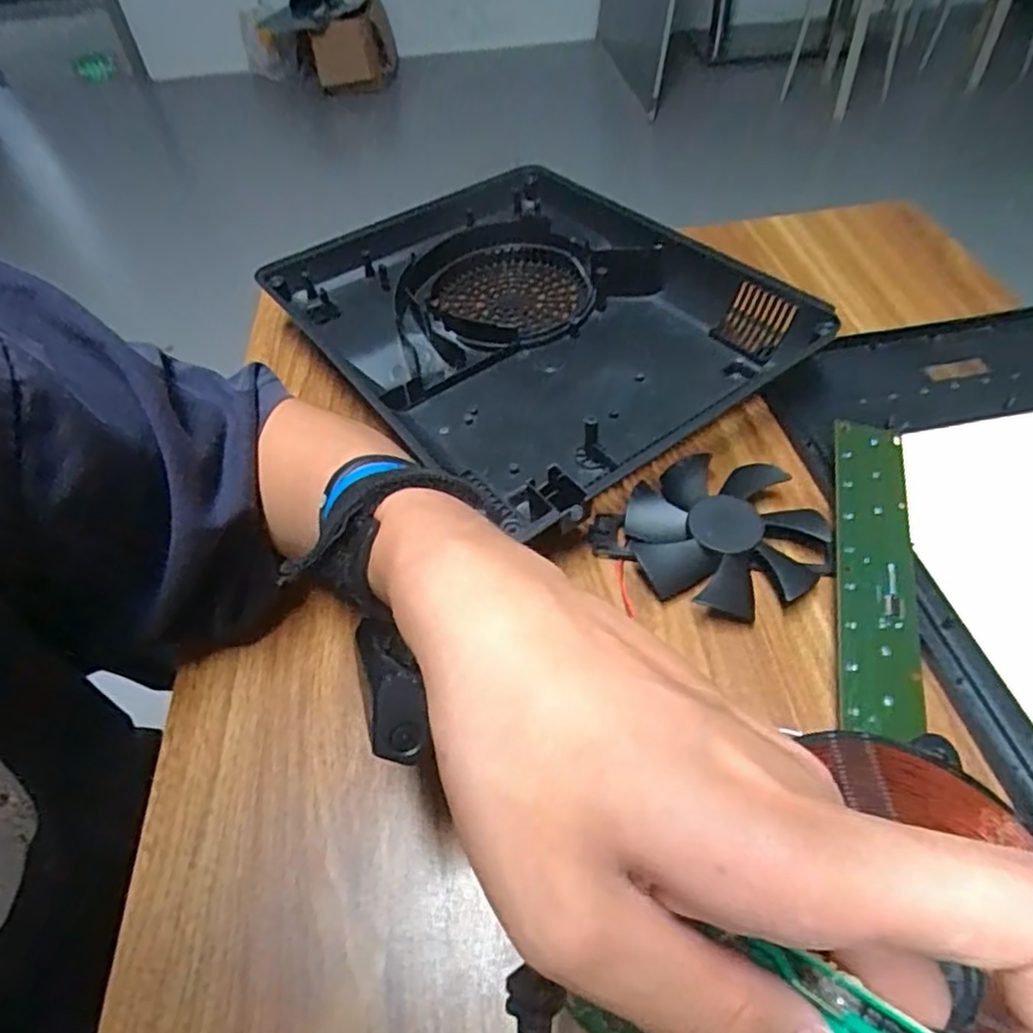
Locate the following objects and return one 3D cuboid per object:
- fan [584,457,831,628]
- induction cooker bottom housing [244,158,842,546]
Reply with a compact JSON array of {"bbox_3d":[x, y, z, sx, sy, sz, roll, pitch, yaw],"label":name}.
[{"bbox_3d":[0.110,0.009,0.375,0.110,0.020,0.100,-2,51,3],"label":"fan"},{"bbox_3d":[0.009,-0.149,0.499,0.262,0.053,0.341,-33,56,-20],"label":"induction cooker bottom housing"}]

